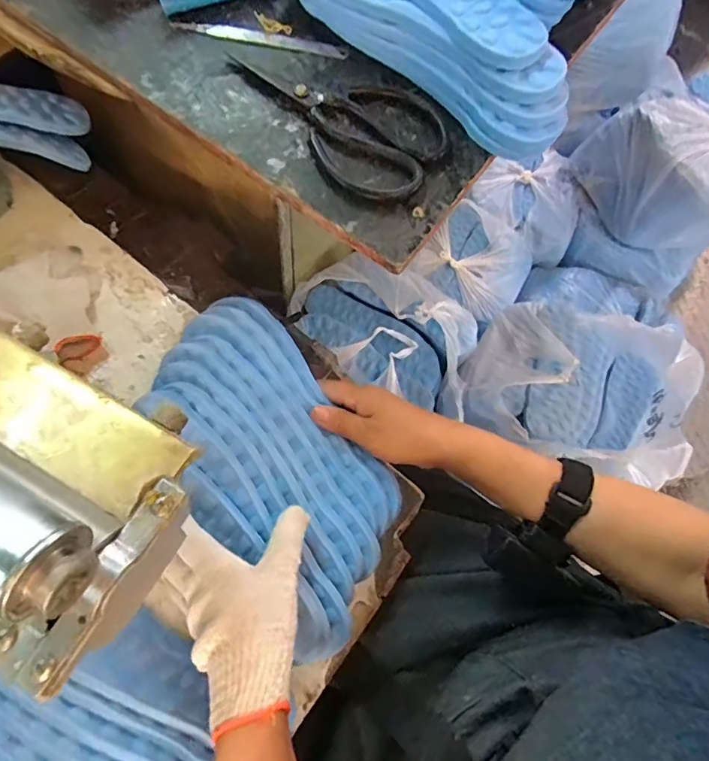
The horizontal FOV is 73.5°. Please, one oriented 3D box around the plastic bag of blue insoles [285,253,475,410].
[{"bbox_3d":[0.051,-0.097,0.757,0.273,0.084,0.216,34,70,8],"label":"plastic bag of blue insoles"}]

